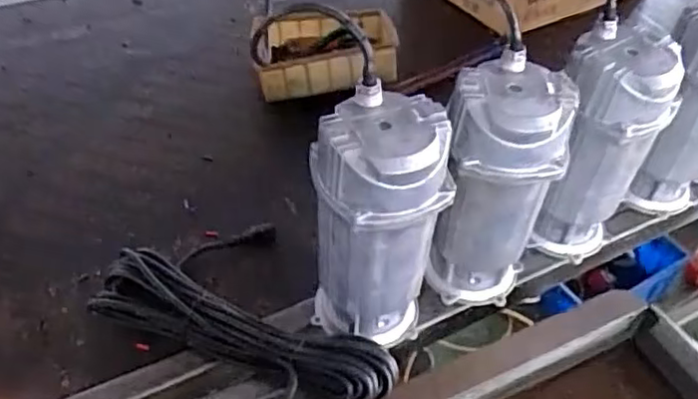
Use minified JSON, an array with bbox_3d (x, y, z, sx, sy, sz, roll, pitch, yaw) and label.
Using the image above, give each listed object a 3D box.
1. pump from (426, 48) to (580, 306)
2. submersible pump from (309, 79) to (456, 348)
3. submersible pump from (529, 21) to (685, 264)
[{"bbox_3d":[0.162,-0.007,0.749,0.127,0.287,0.113,20,47,15],"label":"pump"},{"bbox_3d":[0.027,0.037,0.699,0.137,0.288,0.117,5,45,1],"label":"submersible pump"},{"bbox_3d":[0.306,-0.059,0.811,0.122,0.289,0.114,20,47,15],"label":"submersible pump"}]

